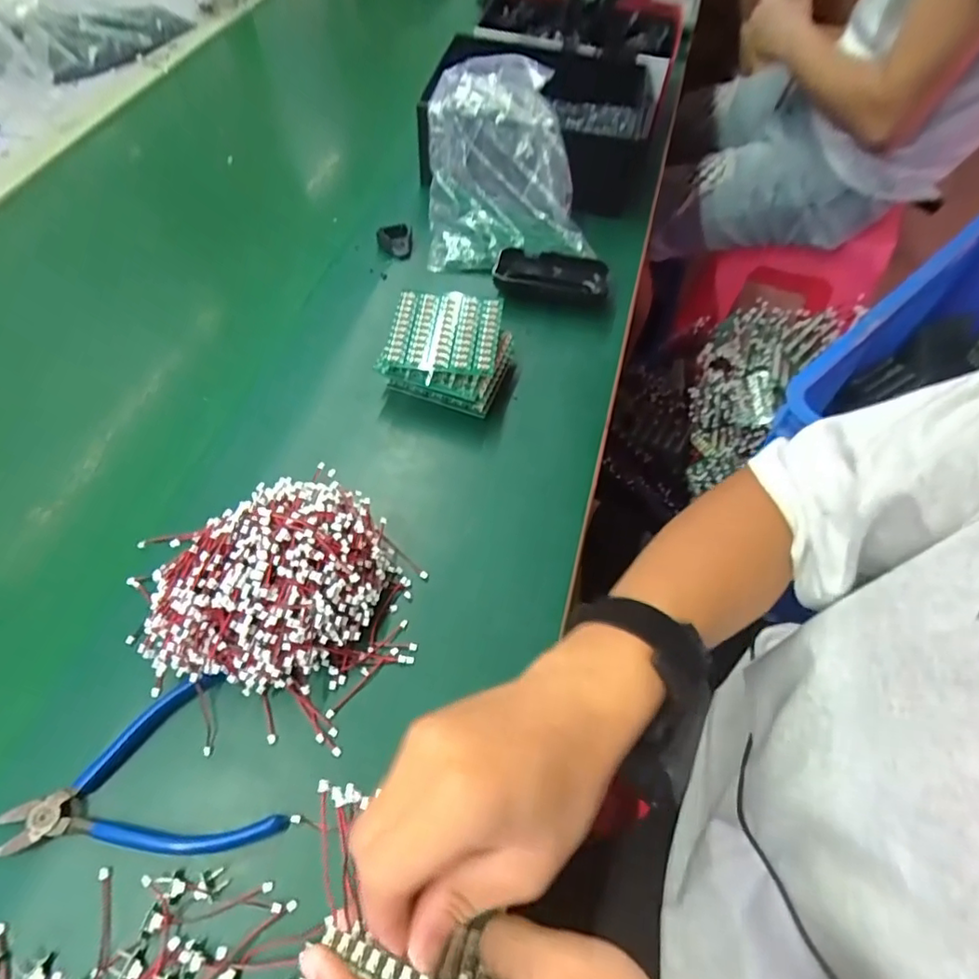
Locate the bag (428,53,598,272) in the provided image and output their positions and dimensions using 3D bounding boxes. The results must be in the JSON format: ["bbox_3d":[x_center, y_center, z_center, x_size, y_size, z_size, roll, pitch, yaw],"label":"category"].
[{"bbox_3d":[0.018,-0.328,0.576,0.157,0.121,0.176,-1,58,-2],"label":"bag"}]

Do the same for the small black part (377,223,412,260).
[{"bbox_3d":[-0.097,-0.254,0.588,0.034,0.013,0.042,-4,58,-4],"label":"small black part"}]

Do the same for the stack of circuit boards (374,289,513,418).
[{"bbox_3d":[-0.034,-0.115,0.482,0.094,0.056,0.081,14,58,7],"label":"stack of circuit boards"}]

